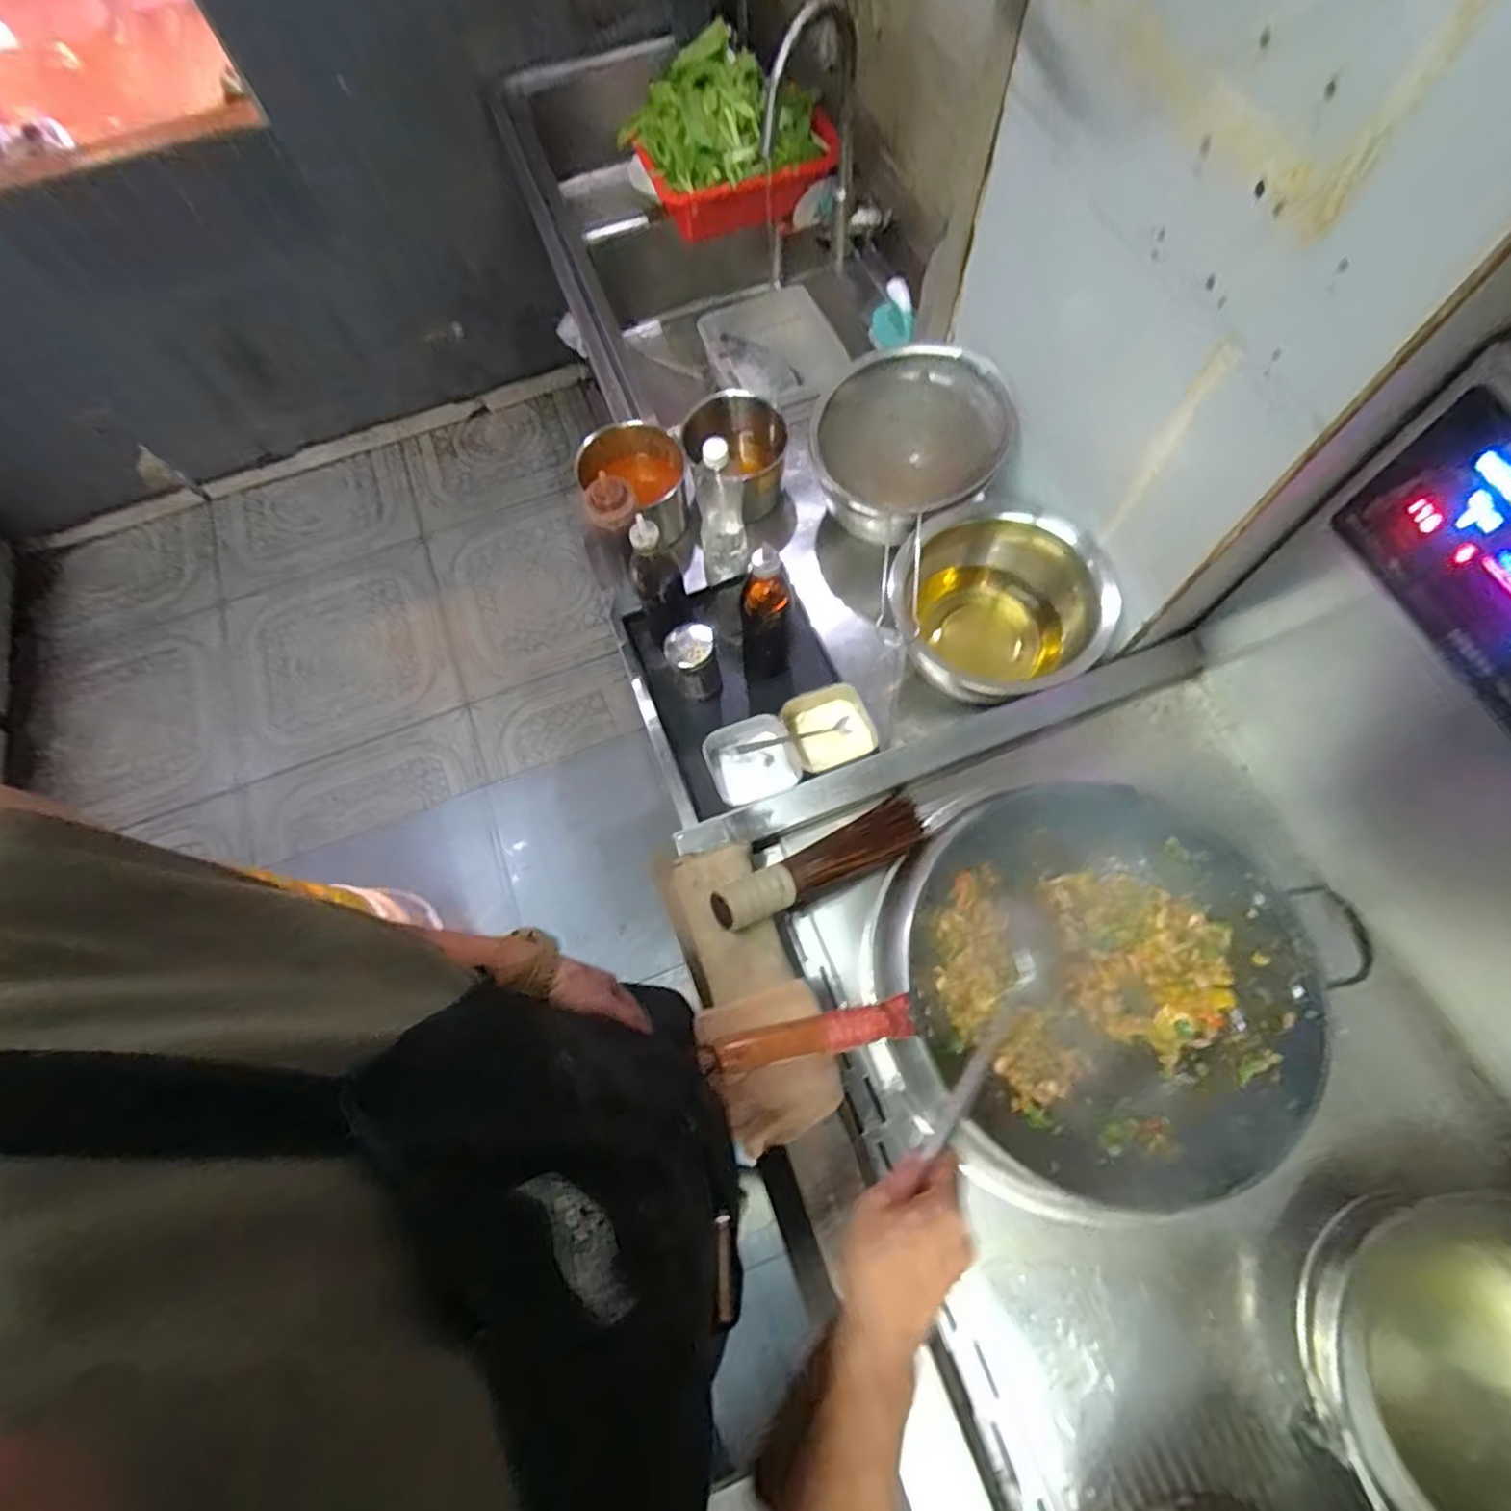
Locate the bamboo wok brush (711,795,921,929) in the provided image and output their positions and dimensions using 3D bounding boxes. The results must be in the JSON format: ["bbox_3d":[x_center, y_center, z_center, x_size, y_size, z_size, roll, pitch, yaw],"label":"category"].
[{"bbox_3d":[0.080,0.119,0.775,0.286,0.045,0.067,-21,69,-25],"label":"bamboo wok brush"}]

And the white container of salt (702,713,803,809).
[{"bbox_3d":[-0.002,0.012,0.885,0.112,0.095,0.111,-23,70,-6],"label":"white container of salt"}]

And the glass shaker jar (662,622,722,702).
[{"bbox_3d":[-0.079,-0.123,0.894,0.064,0.097,0.065,-1,70,2],"label":"glass shaker jar"}]

